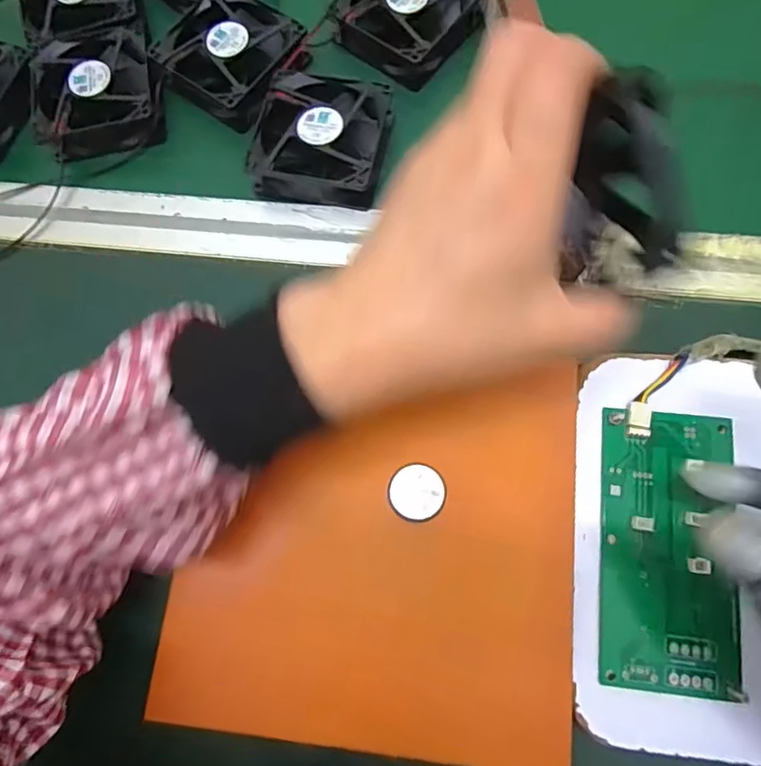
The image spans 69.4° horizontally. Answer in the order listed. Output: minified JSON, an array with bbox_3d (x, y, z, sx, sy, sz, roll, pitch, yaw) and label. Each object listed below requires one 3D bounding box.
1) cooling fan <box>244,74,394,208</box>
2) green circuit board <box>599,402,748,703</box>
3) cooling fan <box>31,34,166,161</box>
[{"bbox_3d":[-0.036,-0.157,0.356,0.083,0.027,0.082,14,71,6],"label":"cooling fan"},{"bbox_3d":[0.143,0.081,0.274,0.064,0.010,0.133,3,77,3],"label":"green circuit board"},{"bbox_3d":[-0.194,-0.205,0.383,0.085,0.032,0.090,-10,70,-2],"label":"cooling fan"}]

